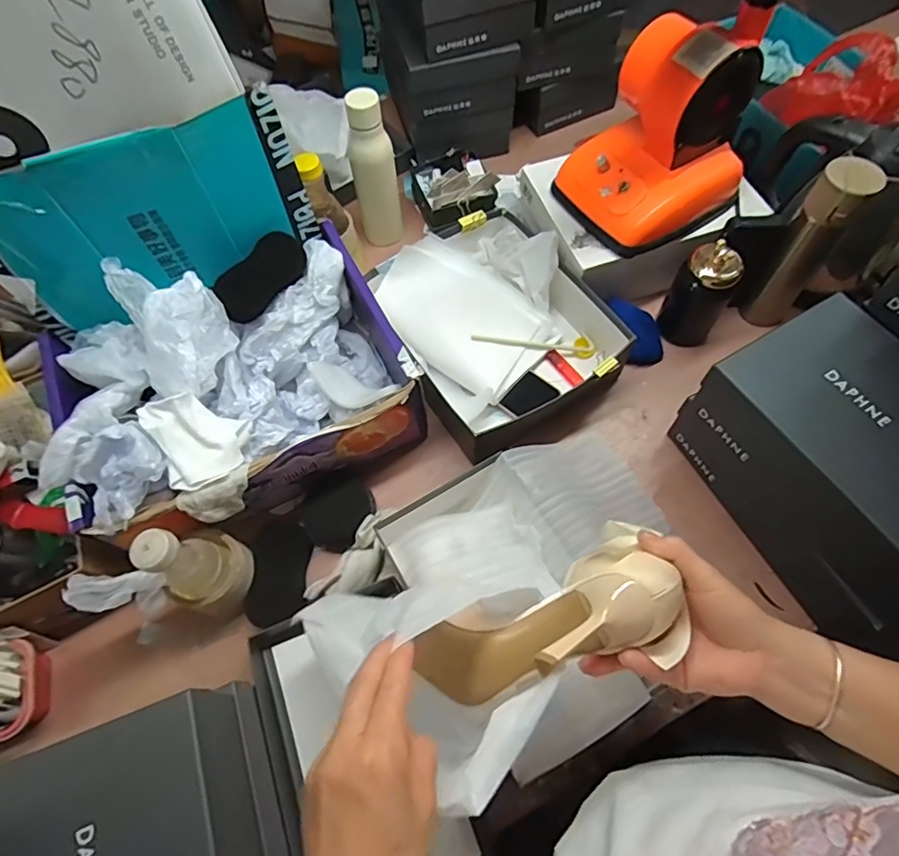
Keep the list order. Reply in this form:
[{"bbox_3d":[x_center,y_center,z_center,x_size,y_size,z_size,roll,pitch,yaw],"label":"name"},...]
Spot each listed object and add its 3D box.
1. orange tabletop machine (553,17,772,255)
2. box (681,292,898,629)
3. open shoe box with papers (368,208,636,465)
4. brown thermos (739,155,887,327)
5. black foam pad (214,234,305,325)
[{"bbox_3d":[0.274,-0.377,0.693,0.209,0.196,0.173,-29,66,-11],"label":"orange tabletop machine"},{"bbox_3d":[0.424,0.028,0.555,0.194,0.110,0.292,-28,66,-10],"label":"box"},{"bbox_3d":[0.063,-0.147,0.768,0.263,0.100,0.319,-30,66,-11],"label":"open shoe box with papers"},{"bbox_3d":[0.470,-0.230,0.718,0.072,0.252,0.063,35,71,18],"label":"brown thermos"},{"bbox_3d":[-0.237,-0.192,0.684,0.010,0.063,0.134,5,53,45],"label":"black foam pad"}]

